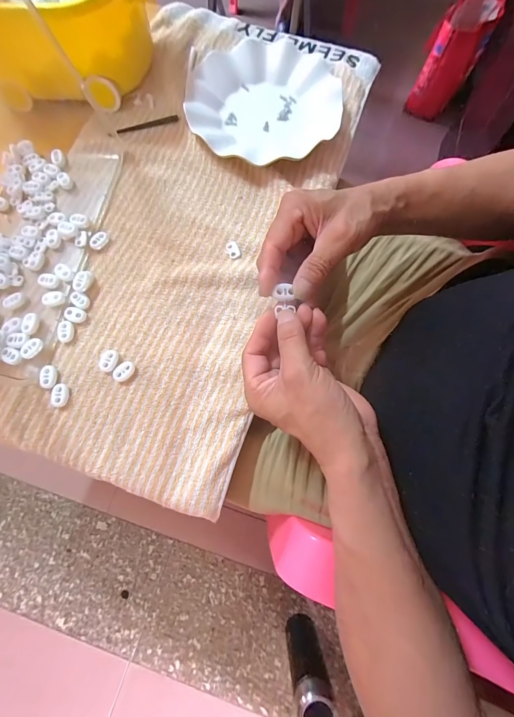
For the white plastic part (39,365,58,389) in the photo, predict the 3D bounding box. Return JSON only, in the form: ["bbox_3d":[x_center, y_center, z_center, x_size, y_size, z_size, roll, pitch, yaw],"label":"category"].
[{"bbox_3d":[-0.205,0.018,0.311,0.014,0.006,0.022,7,75,2],"label":"white plastic part"}]

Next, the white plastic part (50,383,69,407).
[{"bbox_3d":[-0.192,0.035,0.307,0.016,0.005,0.022,4,75,1],"label":"white plastic part"}]

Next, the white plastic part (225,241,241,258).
[{"bbox_3d":[-0.026,-0.120,0.346,0.013,0.004,0.019,-29,77,-7],"label":"white plastic part"}]

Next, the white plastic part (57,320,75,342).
[{"bbox_3d":[-0.196,-0.028,0.320,0.016,0.004,0.022,-7,75,-2],"label":"white plastic part"}]

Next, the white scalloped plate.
[{"bbox_3d":[0.008,-0.313,0.385,0.182,0.023,0.191,0,75,0],"label":"white scalloped plate"}]

